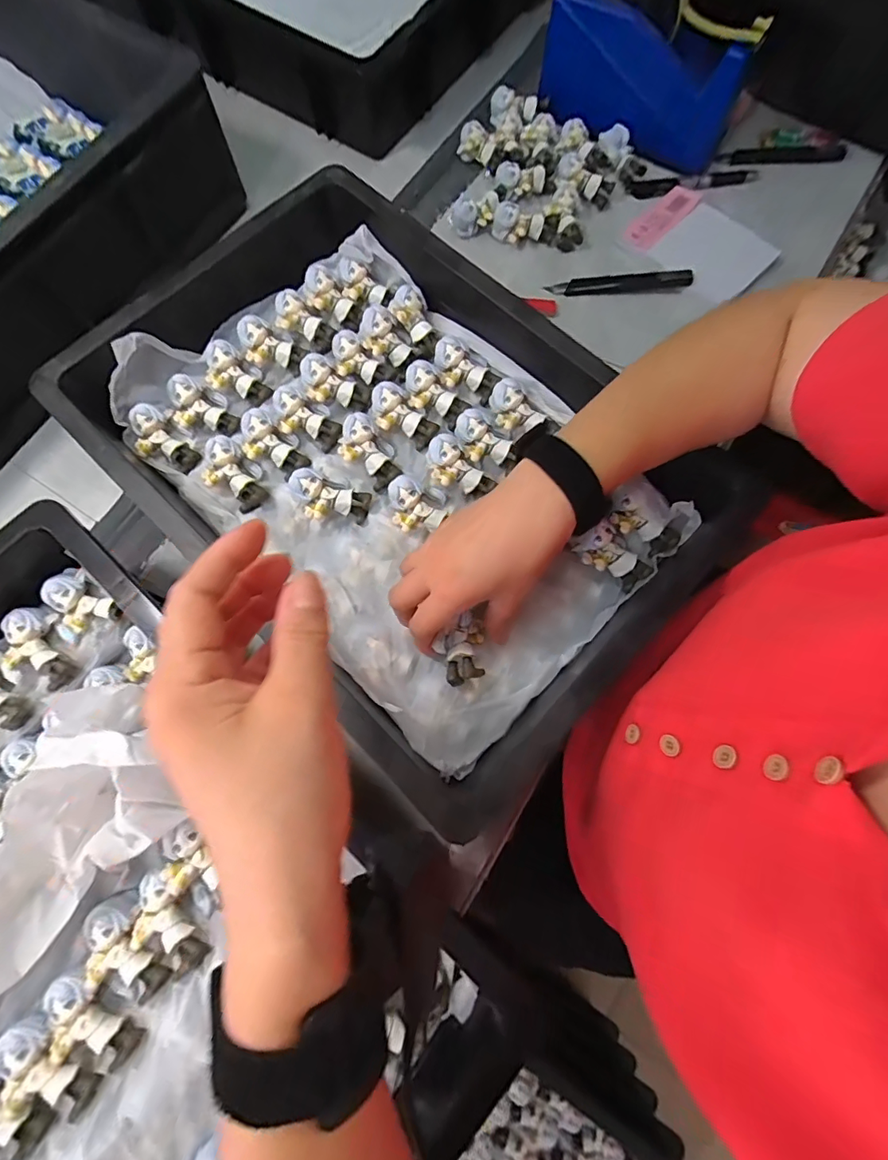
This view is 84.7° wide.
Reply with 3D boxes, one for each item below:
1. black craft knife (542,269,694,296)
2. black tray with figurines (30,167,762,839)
[{"bbox_3d":[0.171,-0.293,0.481,0.133,0.015,0.015,3,74,14],"label":"black craft knife"},{"bbox_3d":[-0.054,-0.105,0.379,0.298,0.073,0.456,-44,79,-11],"label":"black tray with figurines"}]

